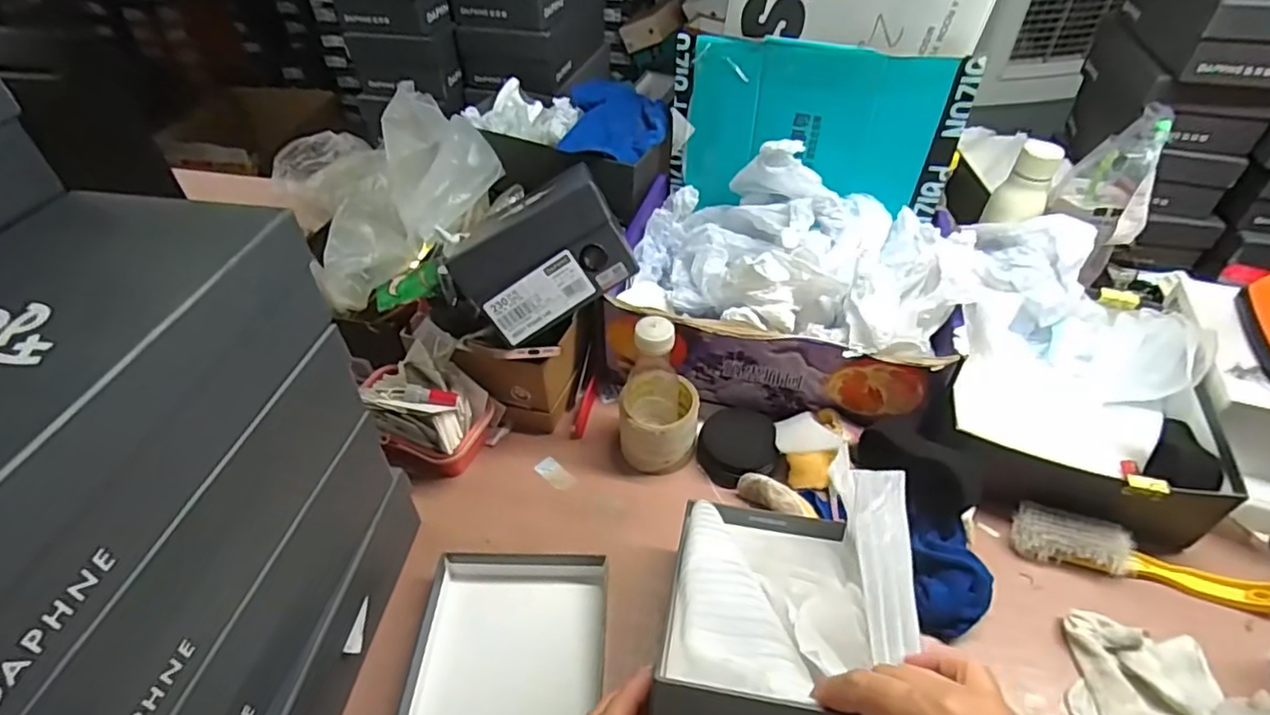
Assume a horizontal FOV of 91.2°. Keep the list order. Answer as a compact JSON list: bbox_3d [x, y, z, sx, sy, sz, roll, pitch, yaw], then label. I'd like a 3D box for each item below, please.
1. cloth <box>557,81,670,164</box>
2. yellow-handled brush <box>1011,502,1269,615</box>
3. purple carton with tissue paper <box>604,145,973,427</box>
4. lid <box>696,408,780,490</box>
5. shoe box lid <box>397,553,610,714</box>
[{"bbox_3d":[-0.025,-0.331,0.868,0.135,0.029,0.140,12,65,-2],"label":"cloth"},{"bbox_3d":[0.500,0.202,0.610,0.230,0.039,0.051,16,47,17],"label":"yellow-handled brush"},{"bbox_3d":[0.181,-0.105,0.781,0.391,0.200,0.317,7,45,8],"label":"purple carton with tissue paper"},{"bbox_3d":[0.116,0.102,0.709,0.085,0.033,0.088,0,44,0],"label":"lid"},{"bbox_3d":[-0.113,0.311,0.512,0.159,0.044,0.299,1,44,2],"label":"shoe box lid"}]

